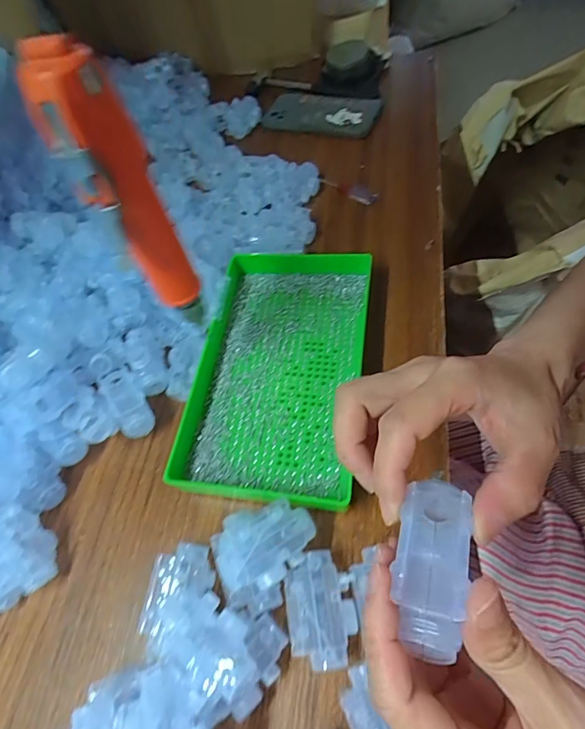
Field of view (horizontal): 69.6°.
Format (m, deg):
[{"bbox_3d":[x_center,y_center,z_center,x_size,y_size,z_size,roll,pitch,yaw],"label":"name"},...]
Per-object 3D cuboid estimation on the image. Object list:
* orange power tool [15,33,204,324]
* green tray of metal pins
[{"bbox_3d":[-0.095,-0.094,0.260,0.037,0.176,0.045,-17,59,0],"label":"orange power tool"},{"bbox_3d":[-0.013,0.001,0.386,0.148,0.034,0.238,7,61,7],"label":"green tray of metal pins"}]

